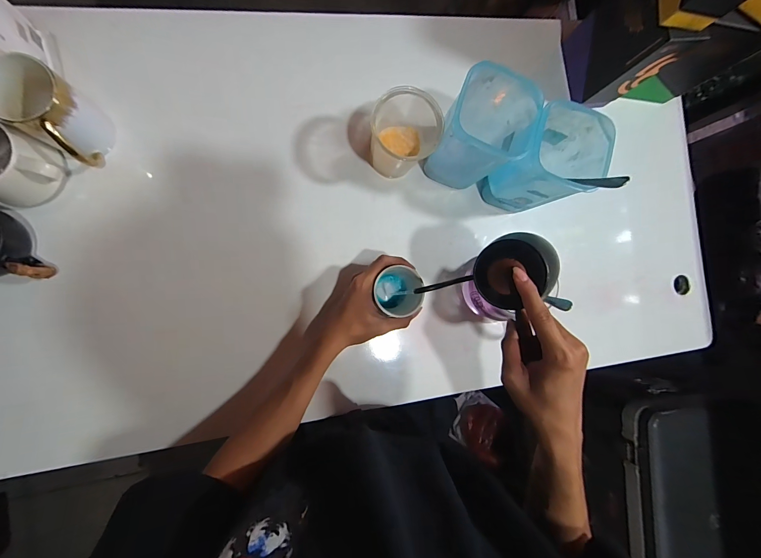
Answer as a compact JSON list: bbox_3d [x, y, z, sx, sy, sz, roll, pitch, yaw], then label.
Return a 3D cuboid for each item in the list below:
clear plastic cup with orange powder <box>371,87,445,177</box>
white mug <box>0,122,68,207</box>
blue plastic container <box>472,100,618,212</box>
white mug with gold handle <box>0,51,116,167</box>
[{"bbox_3d":[0.031,-0.193,0.438,0.079,0.103,0.073,0,88,-10],"label":"clear plastic cup with orange powder"},{"bbox_3d":[-0.423,-0.129,0.377,0.096,0.072,0.080,19,85,-8],"label":"white mug"},{"bbox_3d":[0.217,-0.160,0.454,0.100,0.146,0.104,0,88,-10],"label":"blue plastic container"},{"bbox_3d":[-0.375,-0.190,0.384,0.097,0.103,0.076,37,82,-6],"label":"white mug with gold handle"}]

